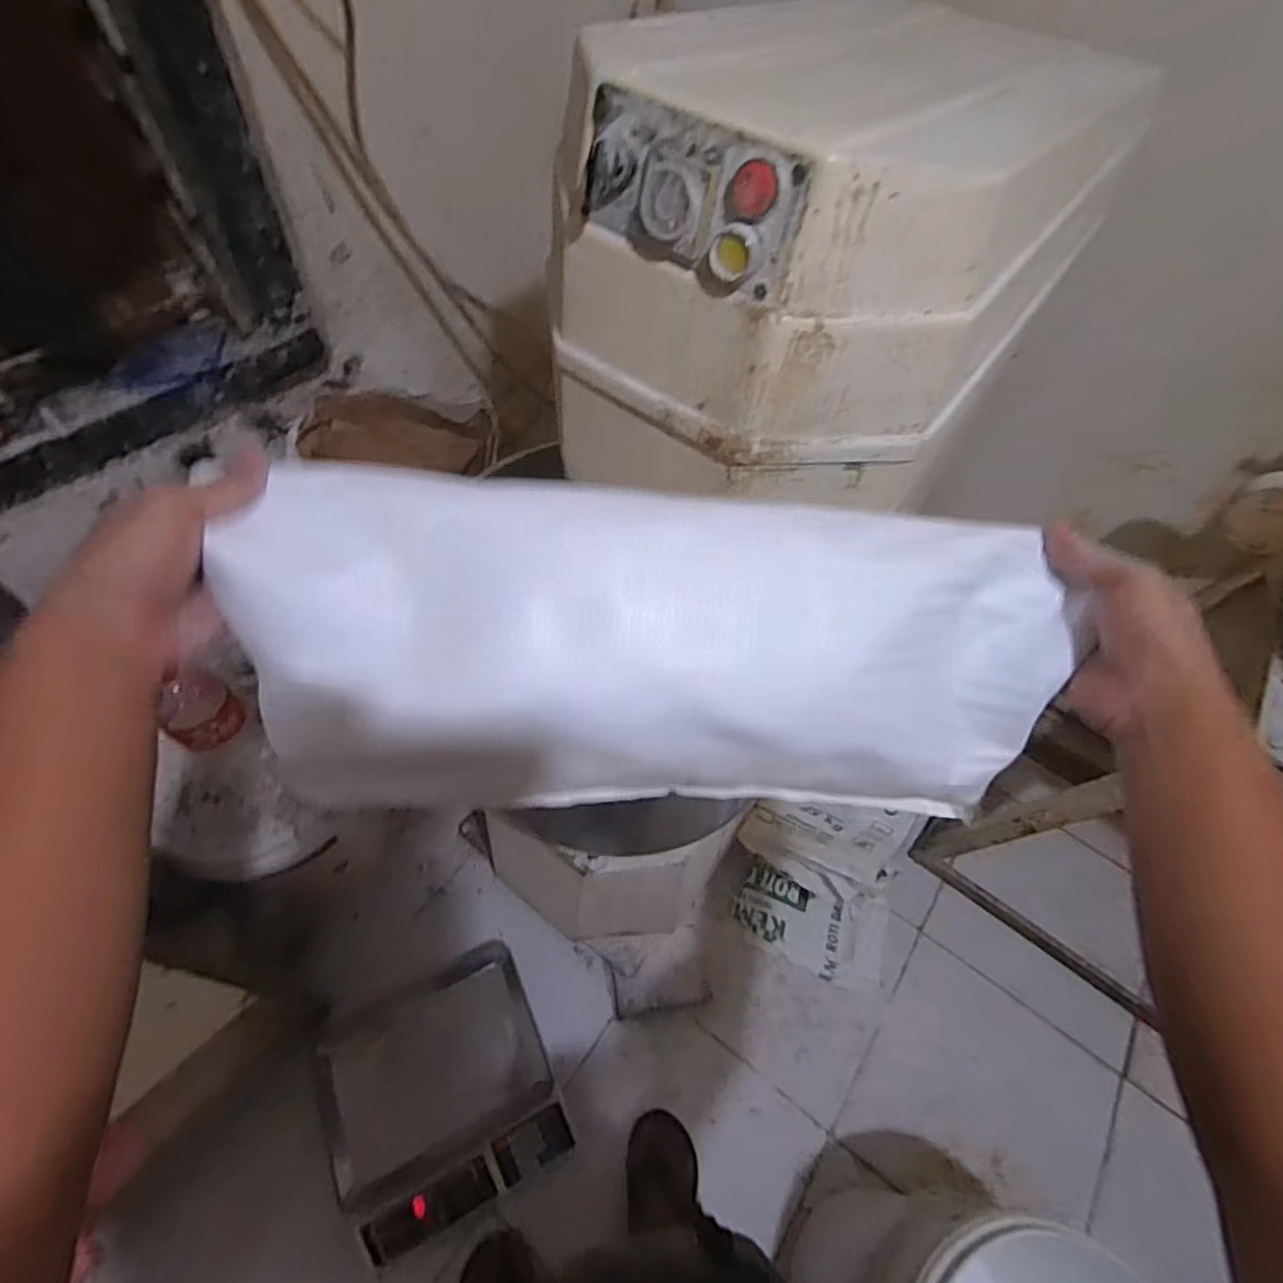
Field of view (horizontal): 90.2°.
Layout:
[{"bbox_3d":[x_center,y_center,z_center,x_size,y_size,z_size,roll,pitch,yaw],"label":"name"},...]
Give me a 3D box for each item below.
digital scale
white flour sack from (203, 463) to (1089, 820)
[{"bbox_3d":[-0.315,0.730,1.031,0.329,0.117,0.325,-20,60,-18],"label":"digital scale"},{"bbox_3d":[0.020,0.012,0.353,0.441,0.147,0.129,3,56,-9],"label":"white flour sack"}]

